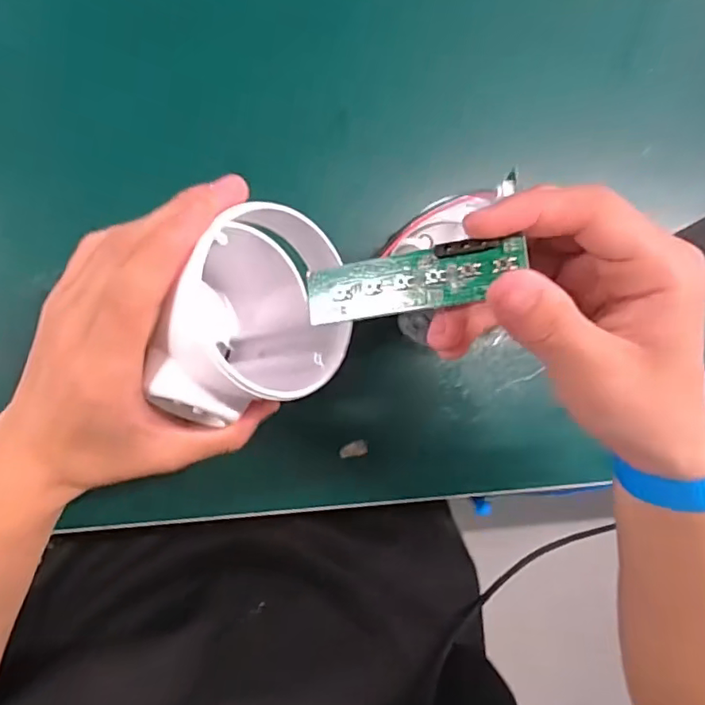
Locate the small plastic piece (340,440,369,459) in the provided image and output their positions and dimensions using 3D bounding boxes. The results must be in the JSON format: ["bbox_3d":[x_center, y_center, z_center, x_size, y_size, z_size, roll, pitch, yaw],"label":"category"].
[{"bbox_3d":[0.001,0.057,0.329,0.017,0.004,0.010,-5,89,-8],"label":"small plastic piece"}]

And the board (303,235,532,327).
[{"bbox_3d":[0.020,-0.025,0.200,0.079,0.004,0.021,-9,90,21],"label":"board"}]

